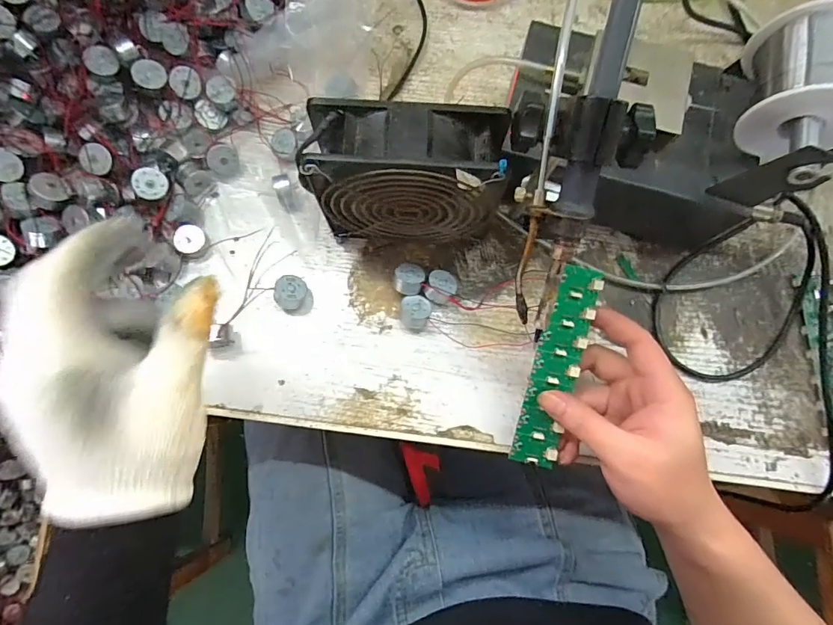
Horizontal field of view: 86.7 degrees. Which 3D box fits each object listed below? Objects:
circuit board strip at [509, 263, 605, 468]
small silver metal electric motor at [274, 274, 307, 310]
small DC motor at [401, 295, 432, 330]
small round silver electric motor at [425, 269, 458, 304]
[{"bbox_3d":[0.094,0.037,0.296,0.030,0.007,0.135,15,95,2],"label":"circuit board strip"},{"bbox_3d":[-0.097,-0.016,0.343,0.020,0.021,0.025,33,80,6],"label":"small silver metal electric motor"},{"bbox_3d":[0.000,0.000,0.342,0.023,0.017,0.026,-3,78,-1],"label":"small DC motor"},{"bbox_3d":[0.020,-0.021,0.346,0.022,0.021,0.024,0,78,-1],"label":"small round silver electric motor"}]

